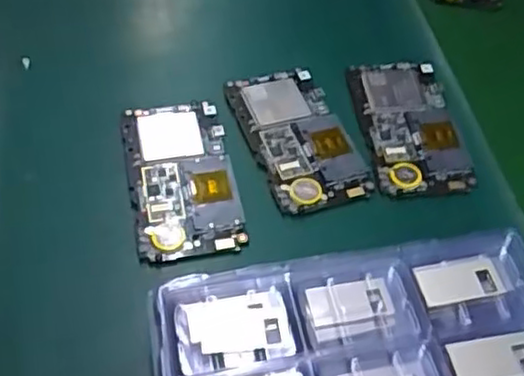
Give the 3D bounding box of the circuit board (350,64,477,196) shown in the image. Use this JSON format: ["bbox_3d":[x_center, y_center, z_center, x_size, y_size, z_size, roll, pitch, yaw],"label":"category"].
[{"bbox_3d":[0.103,-0.046,0.487,0.067,0.009,0.123,-2,50,-8],"label":"circuit board"}]

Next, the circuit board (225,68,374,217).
[{"bbox_3d":[0.024,-0.037,0.474,0.066,0.006,0.124,-15,53,-18],"label":"circuit board"}]

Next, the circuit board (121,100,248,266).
[{"bbox_3d":[-0.052,-0.010,0.446,0.065,0.004,0.125,-7,51,-12],"label":"circuit board"}]

